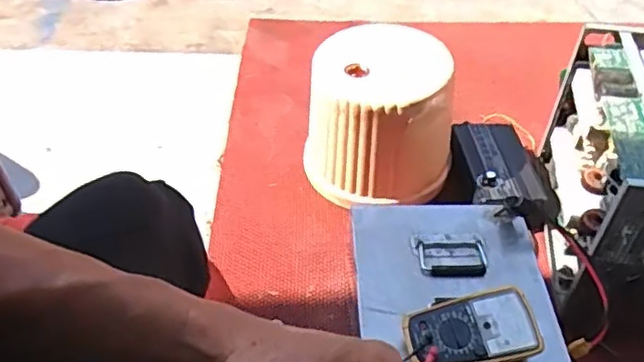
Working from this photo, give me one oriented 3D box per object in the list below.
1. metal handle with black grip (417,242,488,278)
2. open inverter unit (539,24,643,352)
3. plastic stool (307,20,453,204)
[{"bbox_3d":[0.191,0.115,0.933,0.096,0.012,0.058,-3,47,-4],"label":"metal handle with black grip"},{"bbox_3d":[0.514,-0.007,1.049,0.206,0.306,0.464,4,47,2],"label":"open inverter unit"},{"bbox_3d":[0.109,-0.120,1.202,0.269,0.256,0.233,5,47,3],"label":"plastic stool"}]

